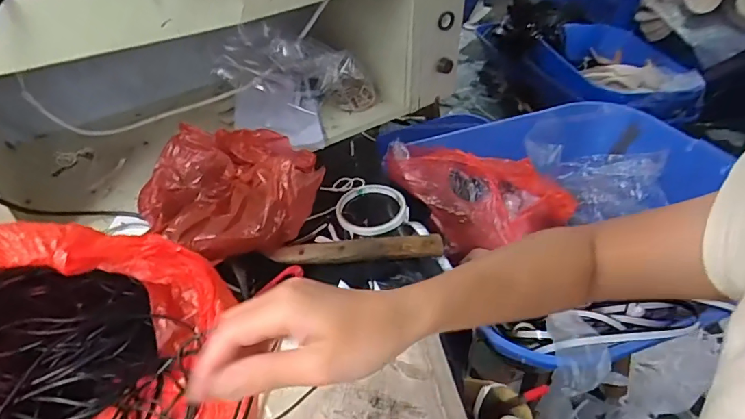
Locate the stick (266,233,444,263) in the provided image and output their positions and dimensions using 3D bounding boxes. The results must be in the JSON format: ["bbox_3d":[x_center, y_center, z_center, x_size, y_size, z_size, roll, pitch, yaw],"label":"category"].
[{"bbox_3d":[-0.016,0.043,0.511,0.188,0.008,0.024,-2,69,-5],"label":"stick"}]

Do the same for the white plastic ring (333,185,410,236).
[{"bbox_3d":[-0.003,-0.001,0.581,0.086,0.015,0.082,-1,40,1],"label":"white plastic ring"}]

